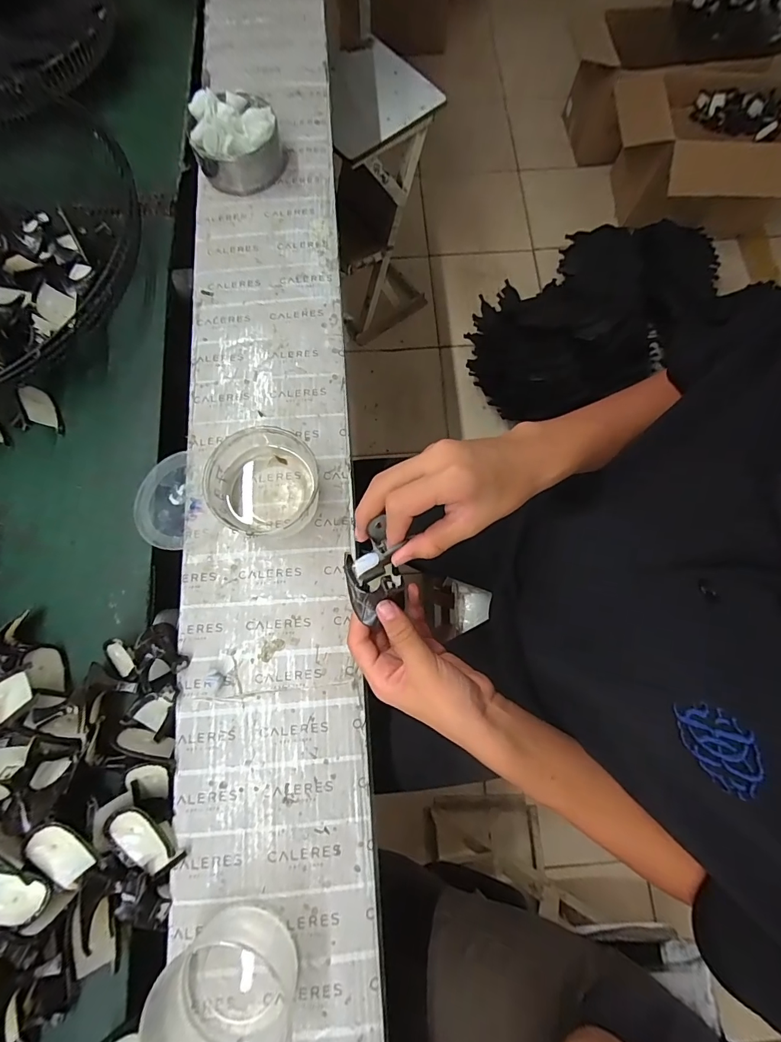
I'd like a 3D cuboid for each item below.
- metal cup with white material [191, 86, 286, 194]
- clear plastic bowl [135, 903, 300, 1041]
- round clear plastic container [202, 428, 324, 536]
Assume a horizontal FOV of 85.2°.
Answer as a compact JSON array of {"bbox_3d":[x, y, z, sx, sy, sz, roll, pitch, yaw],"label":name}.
[{"bbox_3d":[-0.212,-0.527,0.589,0.114,0.078,0.112,0,75,1],"label":"metal cup with white material"},{"bbox_3d":[-0.136,0.409,0.361,0.109,0.059,0.113,0,75,1],"label":"clear plastic bowl"},{"bbox_3d":[-0.138,-0.040,0.473,0.111,0.063,0.106,0,75,1],"label":"round clear plastic container"}]

